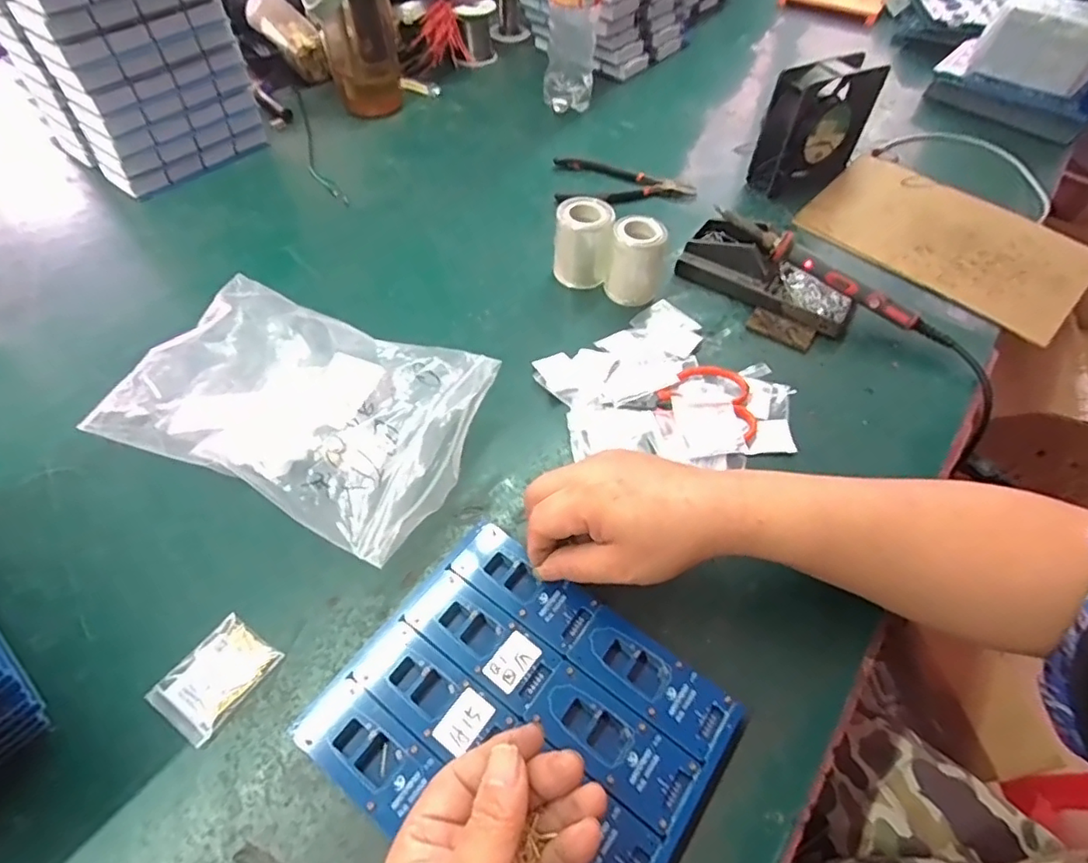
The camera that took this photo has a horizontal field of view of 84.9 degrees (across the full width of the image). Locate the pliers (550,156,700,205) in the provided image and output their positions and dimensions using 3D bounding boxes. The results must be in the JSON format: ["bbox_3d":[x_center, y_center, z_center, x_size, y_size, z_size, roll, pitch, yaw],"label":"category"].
[{"bbox_3d":[0.088,-0.286,0.677,0.152,0.019,0.083,-4,54,-4],"label":"pliers"}]

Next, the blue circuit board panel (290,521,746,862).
[{"bbox_3d":[-0.011,0.158,0.327,0.188,0.006,0.158,32,59,20],"label":"blue circuit board panel"}]

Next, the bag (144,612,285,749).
[{"bbox_3d":[-0.191,0.143,0.348,0.046,0.007,0.059,29,58,18],"label":"bag"}]

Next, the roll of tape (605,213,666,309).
[{"bbox_3d":[0.083,-0.156,0.542,0.046,0.064,0.046,1,54,-1],"label":"roll of tape"}]

